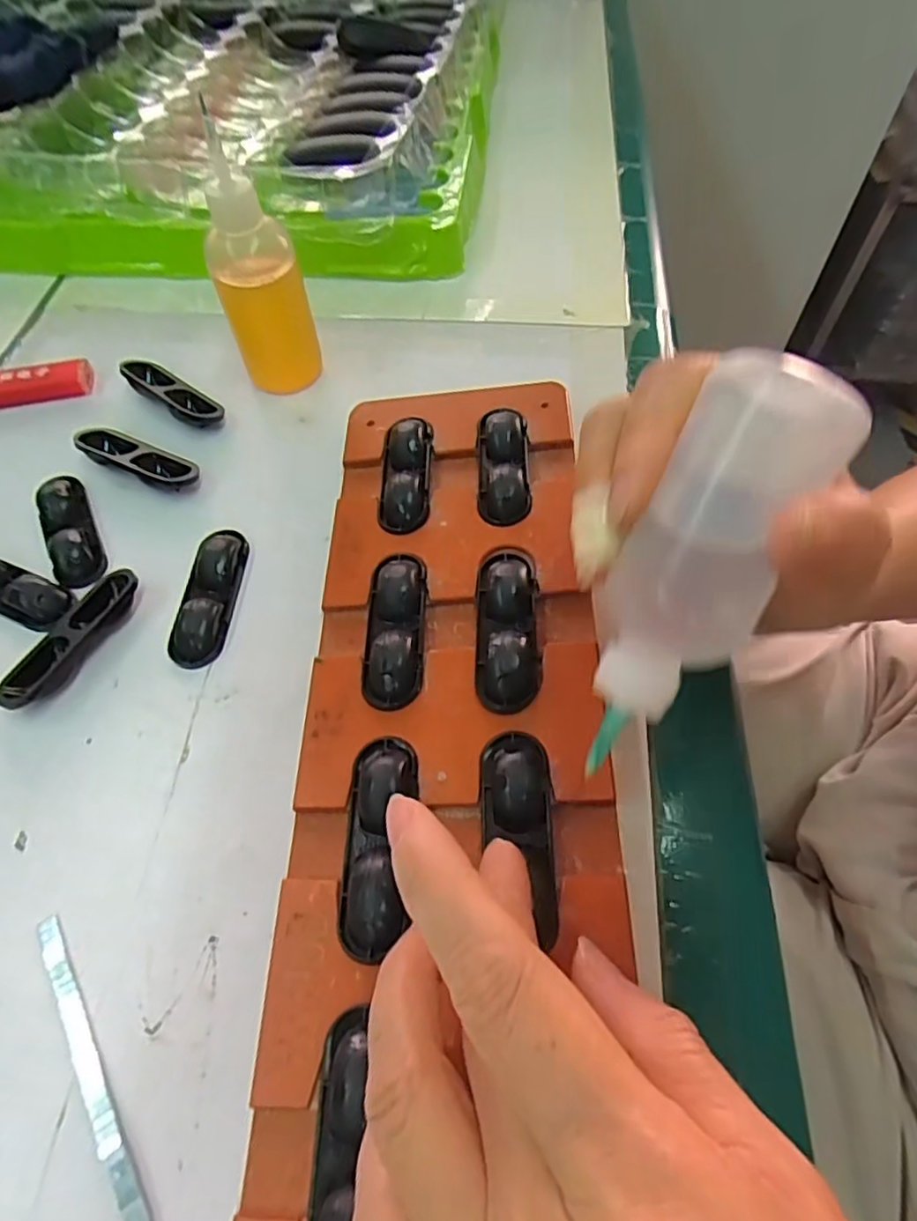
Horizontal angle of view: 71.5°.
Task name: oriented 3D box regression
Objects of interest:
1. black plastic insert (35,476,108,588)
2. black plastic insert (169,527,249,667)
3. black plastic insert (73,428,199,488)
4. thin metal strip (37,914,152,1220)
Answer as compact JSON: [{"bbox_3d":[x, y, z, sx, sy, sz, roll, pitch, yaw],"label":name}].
[{"bbox_3d":[-0.163,-0.035,0.266,0.019,0.007,0.057,-25,61,-14],"label":"black plastic insert"},{"bbox_3d":[-0.096,-0.007,0.248,0.020,0.005,0.061,1,58,1],"label":"black plastic insert"},{"bbox_3d":[-0.142,-0.067,0.282,0.057,0.011,0.017,21,61,13],"label":"black plastic insert"},{"bbox_3d":[-0.095,0.128,0.167,0.007,0.004,0.101,-31,63,-17],"label":"thin metal strip"}]

